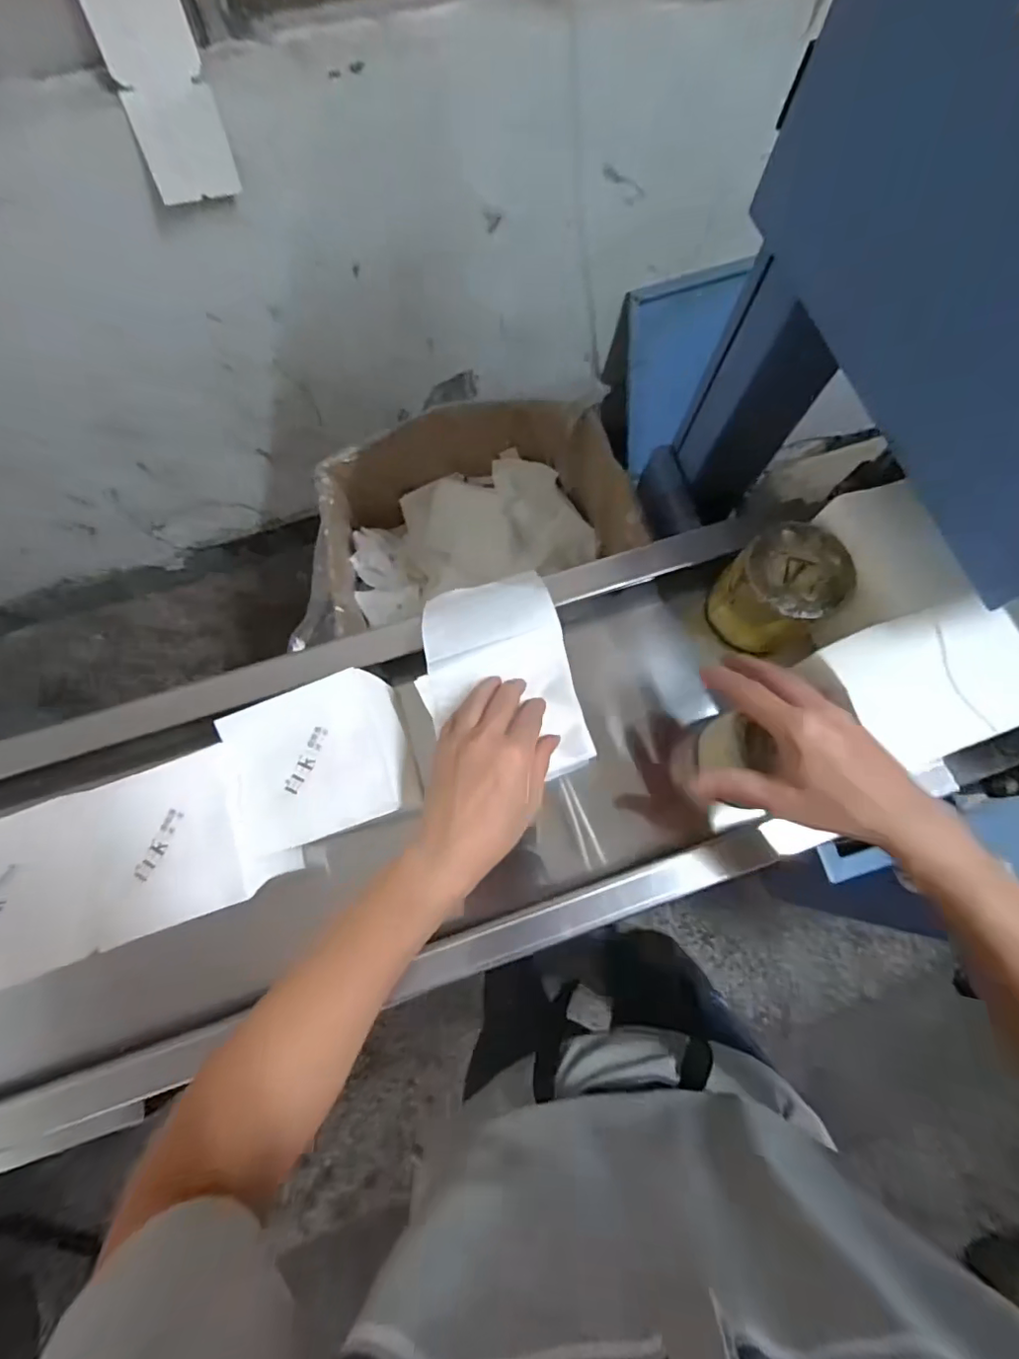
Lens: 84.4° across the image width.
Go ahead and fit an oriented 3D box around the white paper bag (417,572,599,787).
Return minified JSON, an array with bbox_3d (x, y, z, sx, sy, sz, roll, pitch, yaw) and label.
[{"bbox_3d":[-0.013,-0.008,0.487,0.120,0.058,0.194,-12,75,-3],"label":"white paper bag"}]

